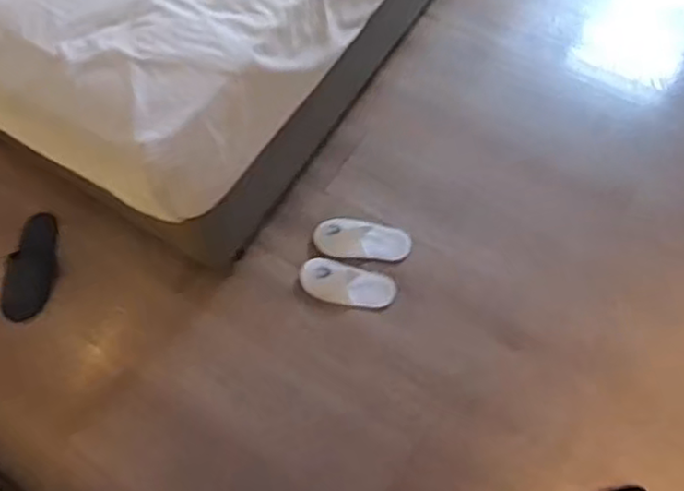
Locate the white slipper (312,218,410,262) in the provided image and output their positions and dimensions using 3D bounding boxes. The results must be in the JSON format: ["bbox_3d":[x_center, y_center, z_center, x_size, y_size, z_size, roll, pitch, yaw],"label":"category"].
[{"bbox_3d":[0.046,-0.003,1.603,0.222,0.049,0.099,9,66,9],"label":"white slipper"}]

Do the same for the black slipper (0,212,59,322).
[{"bbox_3d":[-0.727,0.047,1.605,0.117,0.029,0.272,0,65,1],"label":"black slipper"}]

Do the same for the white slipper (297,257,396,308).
[{"bbox_3d":[0.012,0.090,1.543,0.217,0.035,0.087,12,65,6],"label":"white slipper"}]

